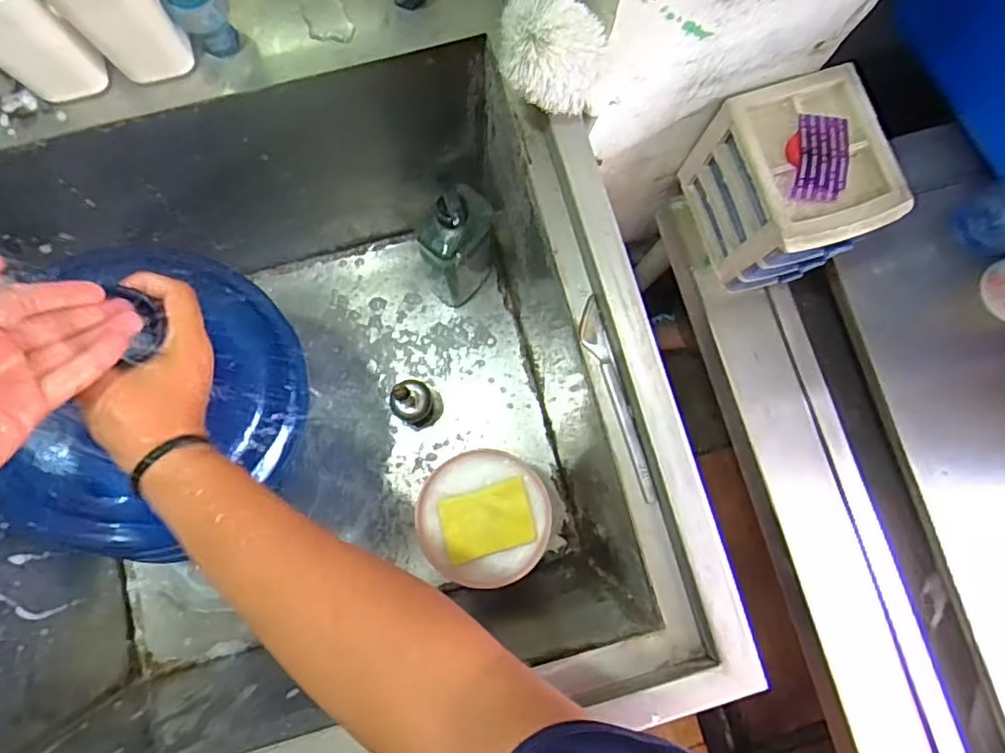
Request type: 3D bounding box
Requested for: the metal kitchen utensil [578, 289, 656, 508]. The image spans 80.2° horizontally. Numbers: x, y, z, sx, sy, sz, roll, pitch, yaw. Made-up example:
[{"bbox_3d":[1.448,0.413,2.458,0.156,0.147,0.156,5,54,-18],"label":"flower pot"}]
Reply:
[{"bbox_3d":[0.088,0.018,0.470,0.019,0.011,0.165,-15,83,-4],"label":"metal kitchen utensil"}]

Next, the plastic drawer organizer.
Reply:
[{"bbox_3d":[0.306,-0.202,0.642,0.136,0.153,0.171,-17,83,-4],"label":"plastic drawer organizer"}]

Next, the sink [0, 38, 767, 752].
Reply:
[{"bbox_3d":[-0.240,0.042,0.642,0.693,0.410,0.620,-15,83,-4],"label":"sink"}]

